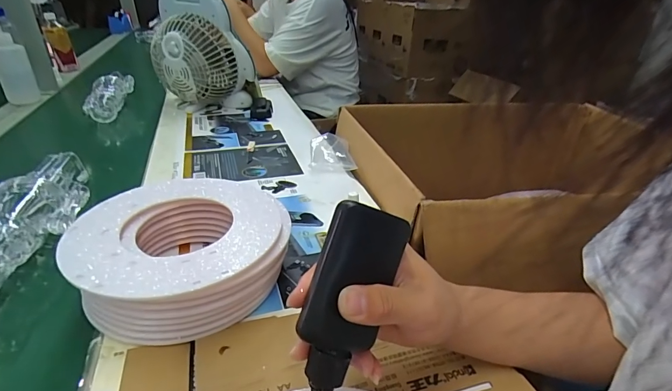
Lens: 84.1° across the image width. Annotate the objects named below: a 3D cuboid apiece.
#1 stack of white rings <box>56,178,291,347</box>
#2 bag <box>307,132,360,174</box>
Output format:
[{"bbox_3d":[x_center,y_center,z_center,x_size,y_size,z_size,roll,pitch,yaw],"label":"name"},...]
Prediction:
[{"bbox_3d":[-0.150,0.062,0.384,0.200,0.085,0.191,-22,36,-40],"label":"stack of white rings"},{"bbox_3d":[-0.013,-0.079,0.690,0.088,0.036,0.110,-5,29,-13],"label":"bag"}]

